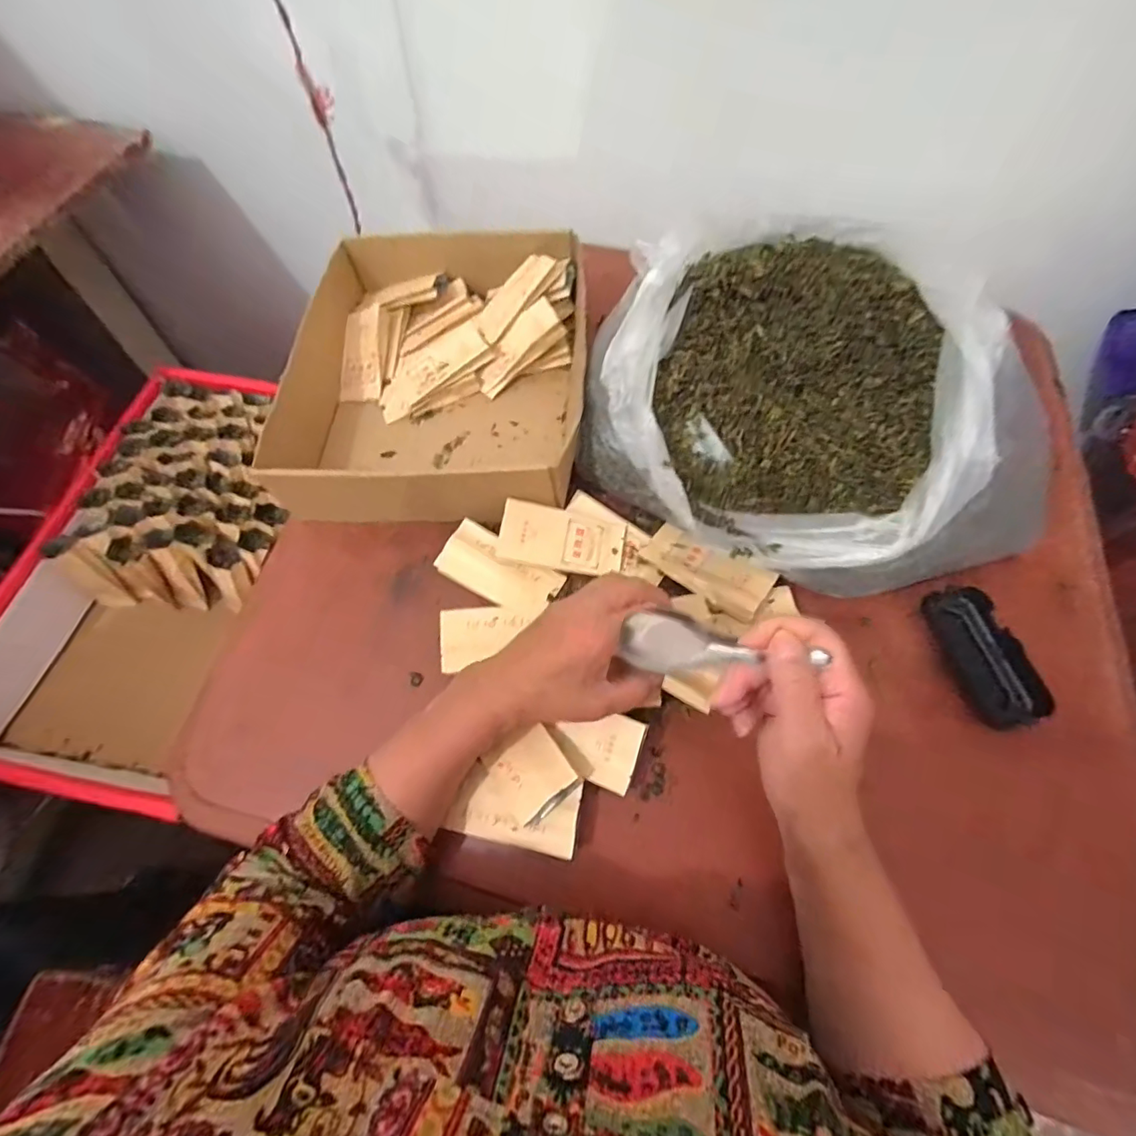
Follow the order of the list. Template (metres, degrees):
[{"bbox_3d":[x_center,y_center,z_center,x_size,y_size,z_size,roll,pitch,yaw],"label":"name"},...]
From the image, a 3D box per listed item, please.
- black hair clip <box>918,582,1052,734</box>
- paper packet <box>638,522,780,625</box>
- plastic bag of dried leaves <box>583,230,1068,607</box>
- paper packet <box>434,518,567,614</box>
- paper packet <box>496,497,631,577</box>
[{"bbox_3d":[0.333,0.069,0.412,0.049,0.029,0.108,-15,65,-6],"label":"black hair clip"},{"bbox_3d":[0.119,0.000,0.445,0.110,0.011,0.055,35,70,30],"label":"paper packet"},{"bbox_3d":[0.180,-0.133,0.439,0.311,0.150,0.270,16,66,9],"label":"plastic bag of dried leaves"},{"bbox_3d":[-0.062,0.003,0.460,0.108,0.009,0.052,29,78,11],"label":"paper packet"},{"bbox_3d":[-0.005,-0.024,0.458,0.109,0.009,0.053,11,83,-5],"label":"paper packet"}]

